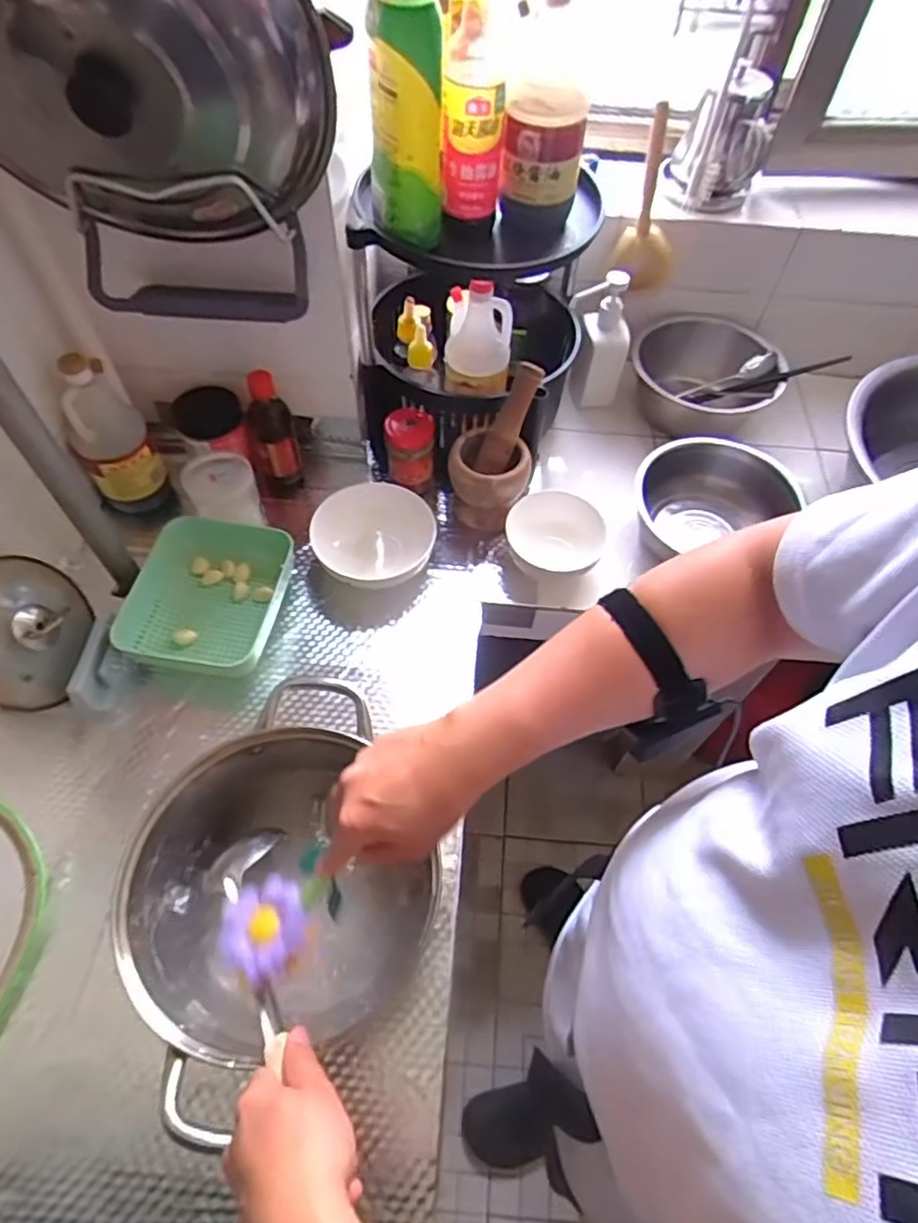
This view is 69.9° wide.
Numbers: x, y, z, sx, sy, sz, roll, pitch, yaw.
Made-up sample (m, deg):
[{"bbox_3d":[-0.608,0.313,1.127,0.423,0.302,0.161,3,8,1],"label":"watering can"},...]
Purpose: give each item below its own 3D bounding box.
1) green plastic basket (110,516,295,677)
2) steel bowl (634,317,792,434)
[{"bbox_3d":[-0.309,-0.016,0.781,0.174,0.053,0.190,8,58,3],"label":"green plastic basket"},{"bbox_3d":[0.369,-0.353,1.000,0.201,0.092,0.190,1,58,-2],"label":"steel bowl"}]

